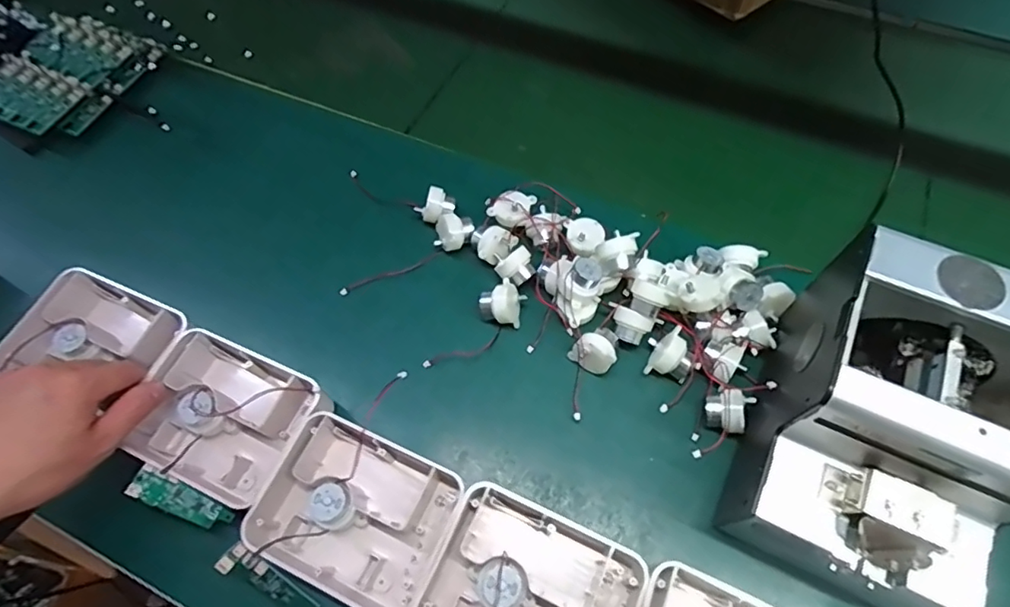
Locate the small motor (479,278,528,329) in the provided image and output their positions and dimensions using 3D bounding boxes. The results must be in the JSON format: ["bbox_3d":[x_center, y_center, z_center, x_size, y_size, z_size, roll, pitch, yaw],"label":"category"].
[{"bbox_3d":[-0.002,0.000,0.466,0.025,0.034,0.033,6,74,43],"label":"small motor"}]

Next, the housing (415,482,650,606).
[{"bbox_3d":[0.017,0.191,0.360,0.131,0.041,0.103,22,62,11],"label":"housing"}]

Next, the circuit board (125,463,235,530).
[{"bbox_3d":[-0.227,0.139,0.391,0.069,0.008,0.021,36,61,-17],"label":"circuit board"}]

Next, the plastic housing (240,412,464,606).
[{"bbox_3d":[-0.100,0.147,0.388,0.127,0.040,0.103,21,62,10],"label":"plastic housing"}]

